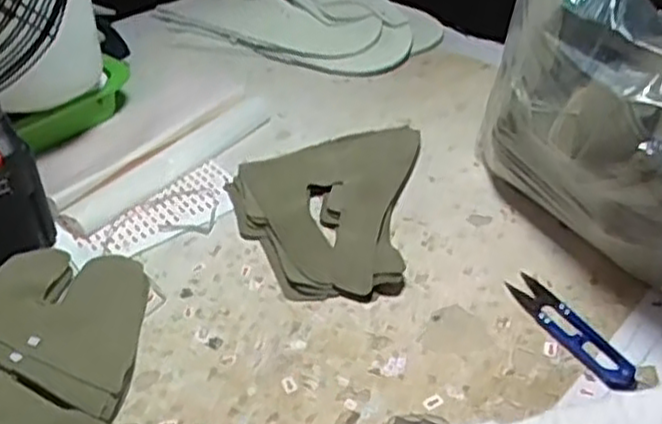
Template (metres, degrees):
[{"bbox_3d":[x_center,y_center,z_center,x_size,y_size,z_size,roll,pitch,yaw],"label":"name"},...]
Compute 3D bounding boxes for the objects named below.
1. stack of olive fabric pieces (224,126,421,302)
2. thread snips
[{"bbox_3d":[-0.010,-0.012,0.568,0.139,0.016,0.188,3,39,9],"label":"stack of olive fabric pieces"},{"bbox_3d":[0.147,0.069,0.459,0.024,0.017,0.103,-20,41,-20],"label":"thread snips"}]

